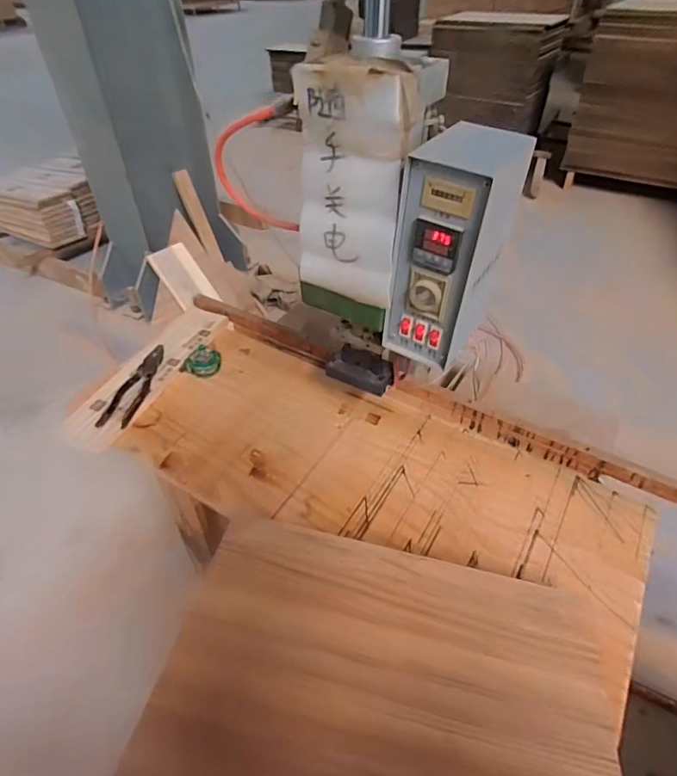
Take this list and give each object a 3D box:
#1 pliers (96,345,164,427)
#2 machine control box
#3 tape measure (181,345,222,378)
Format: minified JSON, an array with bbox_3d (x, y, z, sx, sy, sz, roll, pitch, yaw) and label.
[{"bbox_3d":[-0.342,-0.005,0.818,0.046,0.022,0.189,4,43,5],"label":"pliers"},{"bbox_3d":[0.135,-0.156,0.546,0.099,0.244,0.130,25,49,25],"label":"machine control box"},{"bbox_3d":[-0.242,-0.045,0.863,0.057,0.028,0.054,20,47,21],"label":"tape measure"}]

